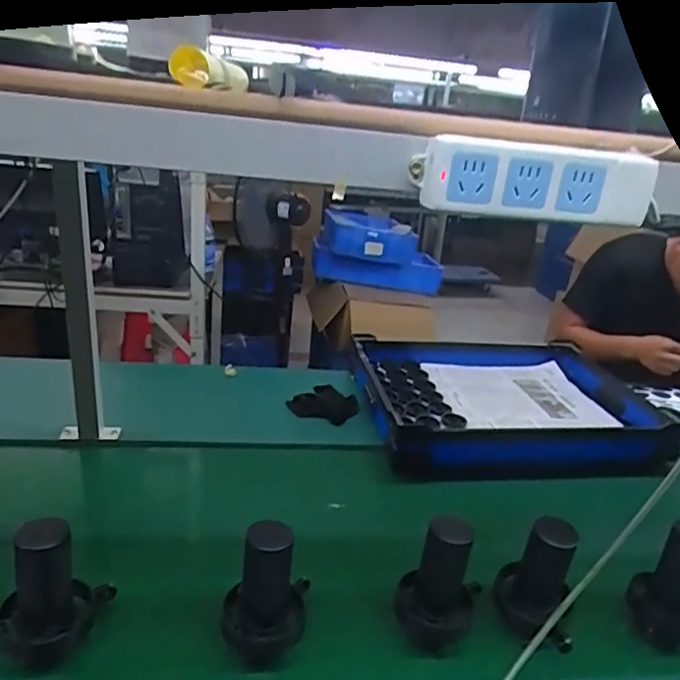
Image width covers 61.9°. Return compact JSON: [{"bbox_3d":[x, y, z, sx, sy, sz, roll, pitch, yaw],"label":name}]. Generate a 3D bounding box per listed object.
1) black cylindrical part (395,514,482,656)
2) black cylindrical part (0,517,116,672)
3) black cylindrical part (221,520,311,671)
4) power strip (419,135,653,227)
[{"bbox_3d":[0.129,0.295,0.717,0.100,0.163,0.087,11,22,13],"label":"black cylindrical part"},{"bbox_3d":[-0.319,0.274,0.635,0.111,0.154,0.084,-7,25,-28],"label":"black cylindrical part"},{"bbox_3d":[-0.087,0.289,0.664,0.095,0.168,0.095,4,22,-4],"label":"black cylindrical part"},{"bbox_3d":[0.149,-0.117,0.421,0.171,0.054,0.024,4,22,-4],"label":"power strip"}]

